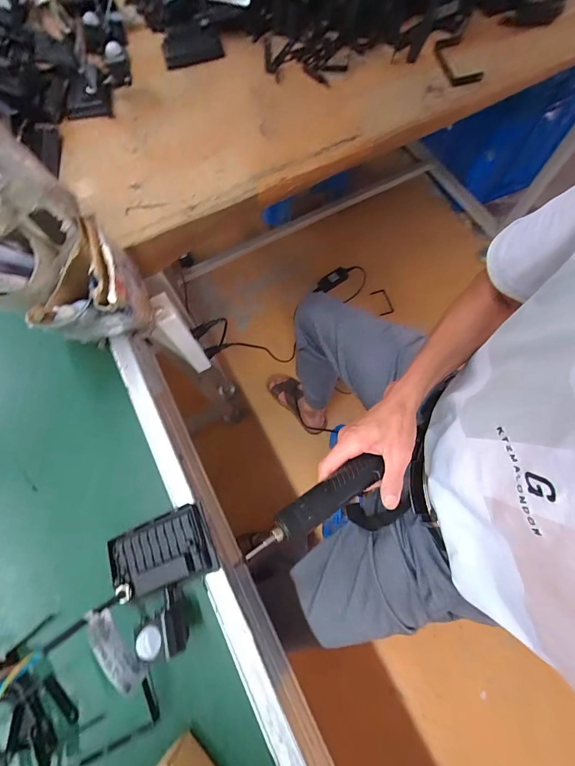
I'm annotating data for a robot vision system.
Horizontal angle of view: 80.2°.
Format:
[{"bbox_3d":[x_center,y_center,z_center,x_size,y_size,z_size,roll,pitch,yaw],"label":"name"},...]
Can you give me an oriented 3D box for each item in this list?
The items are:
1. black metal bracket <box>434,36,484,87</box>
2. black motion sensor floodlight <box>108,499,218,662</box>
[{"bbox_3d":[0.309,-0.592,0.624,0.057,0.010,0.146,-8,71,0],"label":"black metal bracket"},{"bbox_3d":[-0.126,0.199,0.349,0.099,0.058,0.119,-26,72,-6],"label":"black motion sensor floodlight"}]

